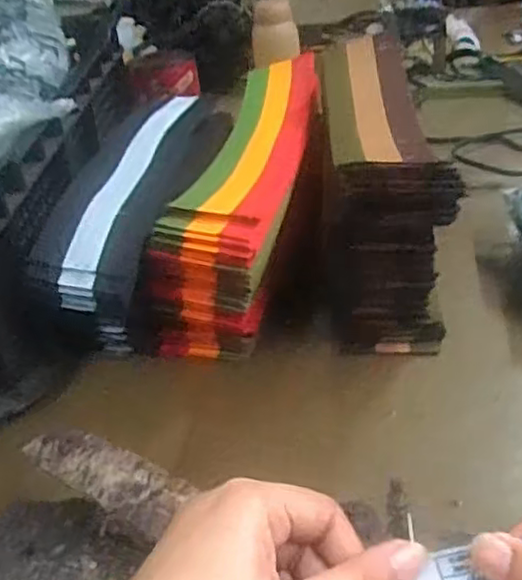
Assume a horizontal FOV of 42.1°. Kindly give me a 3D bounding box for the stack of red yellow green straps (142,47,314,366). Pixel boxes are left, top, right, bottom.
[{"bbox_3d":[-0.010,-0.113,0.650,0.092,0.114,0.365,2,47,15],"label":"stack of red yellow green straps"}]

